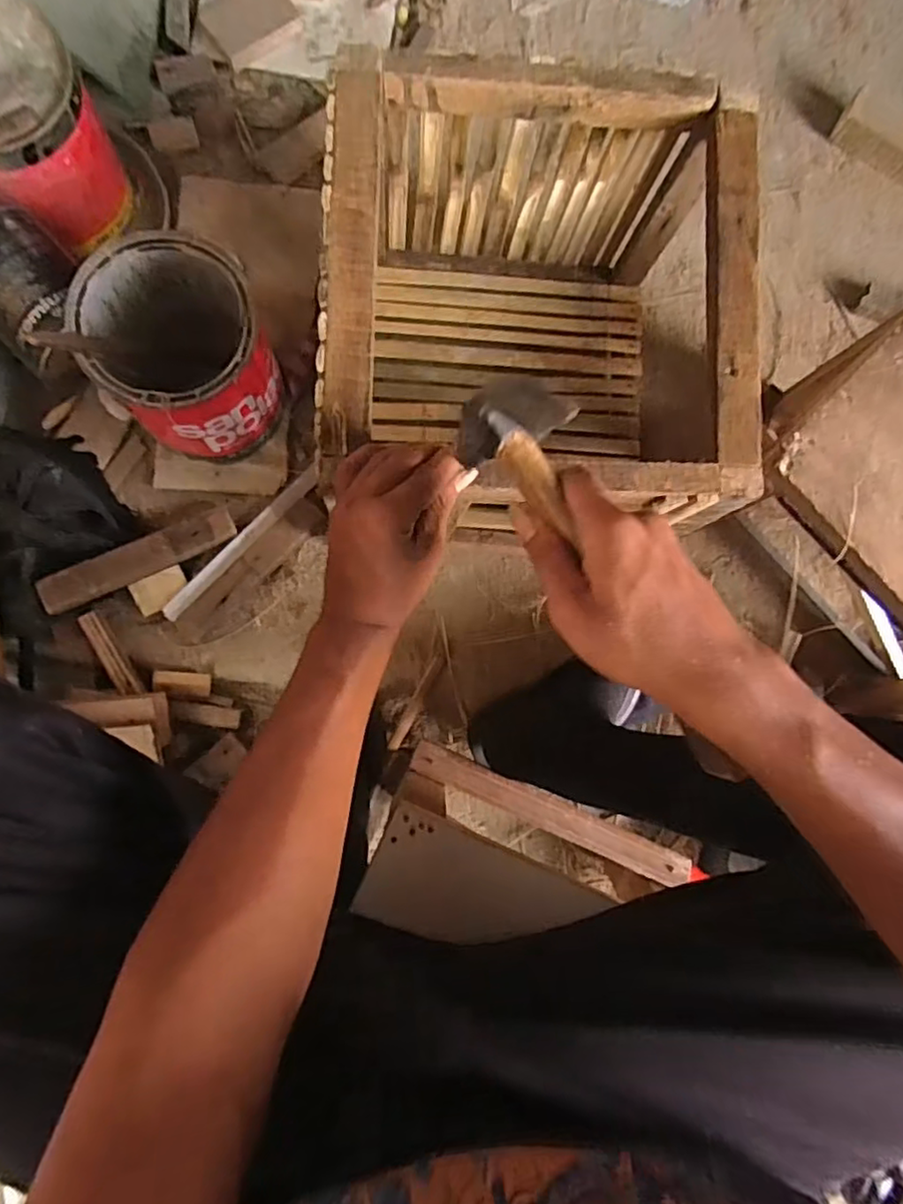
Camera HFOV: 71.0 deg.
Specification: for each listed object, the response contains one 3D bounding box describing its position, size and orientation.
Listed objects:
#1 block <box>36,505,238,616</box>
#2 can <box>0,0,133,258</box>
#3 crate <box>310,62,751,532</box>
[{"bbox_3d":[-0.314,-0.044,0.642,0.191,0.014,0.041,-27,84,-18],"label":"block"},{"bbox_3d":[-0.413,-0.449,0.608,0.146,0.143,0.162,-34,89,-8],"label":"can"},{"bbox_3d":[0.057,-0.227,0.575,0.308,0.270,0.323,2,85,-5],"label":"crate"}]

